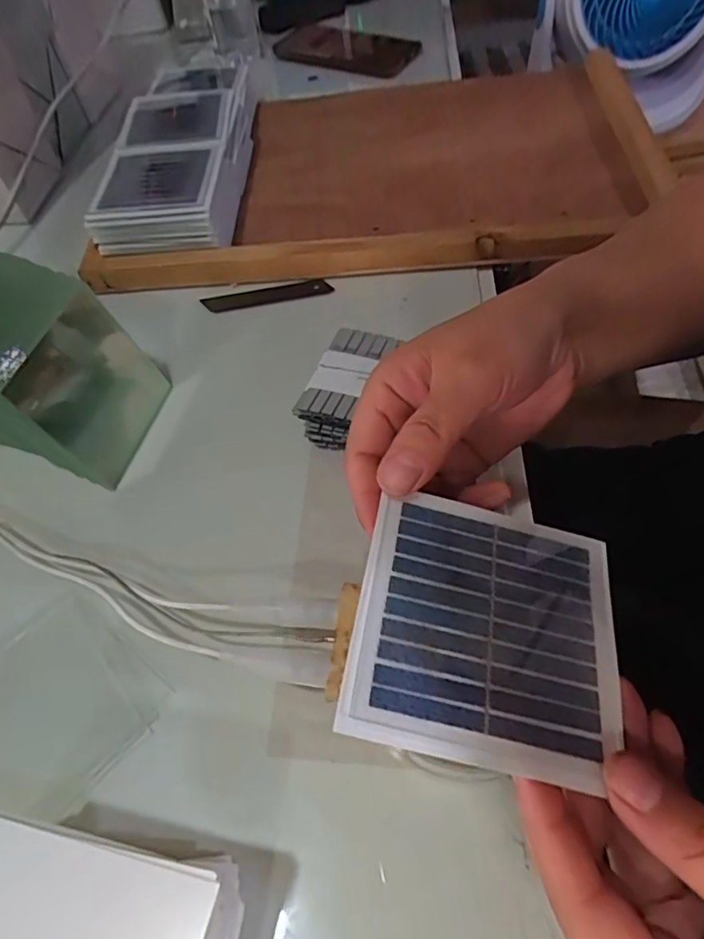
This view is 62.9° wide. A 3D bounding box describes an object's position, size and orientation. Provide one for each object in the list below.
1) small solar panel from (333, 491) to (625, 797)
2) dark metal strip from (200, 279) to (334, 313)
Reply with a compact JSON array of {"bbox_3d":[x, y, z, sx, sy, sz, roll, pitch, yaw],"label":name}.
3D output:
[{"bbox_3d":[0.049,0.056,0.208,0.094,0.004,0.093,14,54,-2],"label":"small solar panel"},{"bbox_3d":[-0.067,-0.138,0.456,0.100,0.004,0.021,-11,57,-1],"label":"dark metal strip"}]

